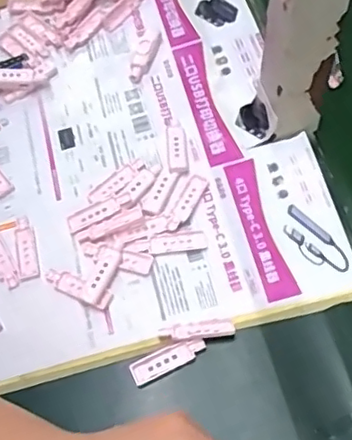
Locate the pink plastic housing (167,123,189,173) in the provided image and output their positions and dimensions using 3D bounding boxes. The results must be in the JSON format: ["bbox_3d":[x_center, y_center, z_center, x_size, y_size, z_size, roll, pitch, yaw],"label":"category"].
[{"bbox_3d":[0.001,-0.059,0.507,0.015,0.006,0.050,-6,61,1],"label":"pink plastic housing"}]

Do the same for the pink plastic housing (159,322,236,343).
[{"bbox_3d":[0.016,0.079,0.434,0.051,0.005,0.012,-4,61,2],"label":"pink plastic housing"}]

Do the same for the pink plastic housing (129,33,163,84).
[{"bbox_3d":[-0.028,-0.145,0.554,0.018,0.008,0.057,13,63,11],"label":"pink plastic housing"}]

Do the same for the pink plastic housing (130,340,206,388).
[{"bbox_3d":[-0.006,0.098,0.433,0.054,0.004,0.016,-24,63,-9],"label":"pink plastic housing"}]

